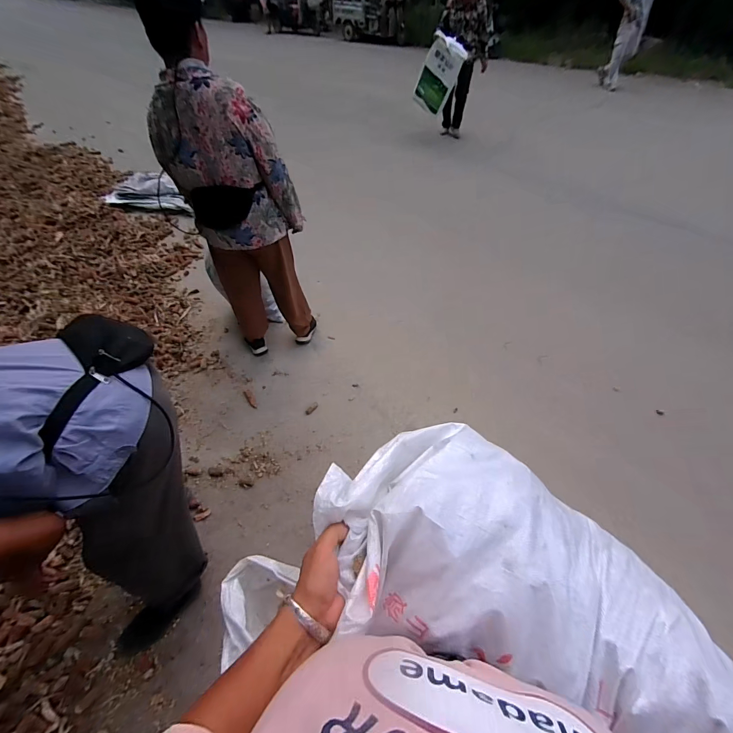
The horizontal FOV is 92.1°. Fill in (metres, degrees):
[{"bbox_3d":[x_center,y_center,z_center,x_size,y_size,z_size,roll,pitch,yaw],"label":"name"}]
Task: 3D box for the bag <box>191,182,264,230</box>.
[{"bbox_3d":[-0.567,-0.641,1.416,0.316,0.163,0.070,3,47,3],"label":"bag"}]

